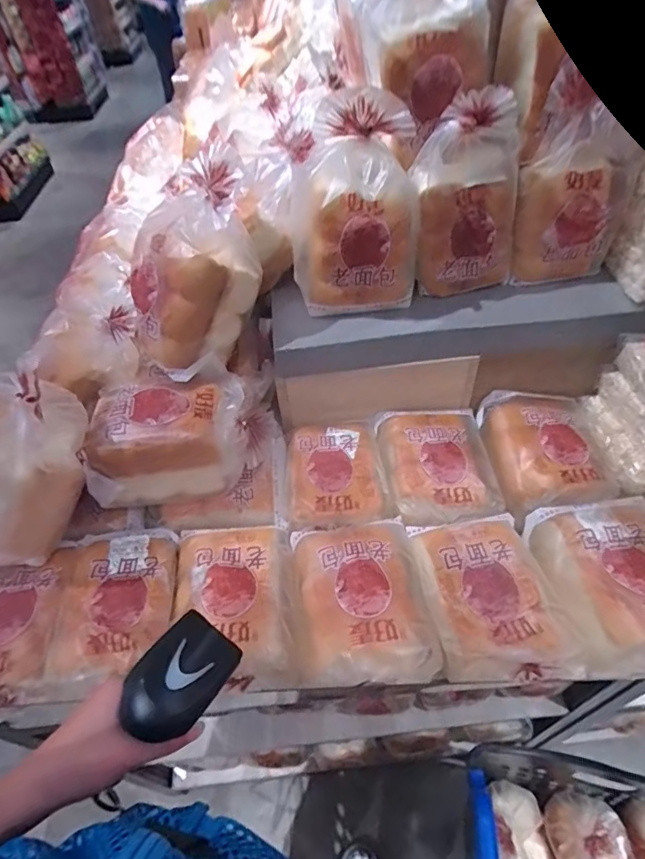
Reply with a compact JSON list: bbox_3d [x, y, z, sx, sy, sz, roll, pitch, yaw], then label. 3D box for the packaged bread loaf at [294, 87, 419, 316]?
[{"bbox_3d":[0.040,-0.289,0.633,0.156,0.242,0.110,-7,48,-2],"label":"packaged bread loaf"}]

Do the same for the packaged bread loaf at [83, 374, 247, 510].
[{"bbox_3d":[-0.199,0.018,0.647,0.189,0.132,0.121,-10,48,-4],"label":"packaged bread loaf"}]

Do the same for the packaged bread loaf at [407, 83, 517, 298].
[{"bbox_3d":[0.191,-0.303,0.643,0.133,0.237,0.067,-13,49,-7],"label":"packaged bread loaf"}]

